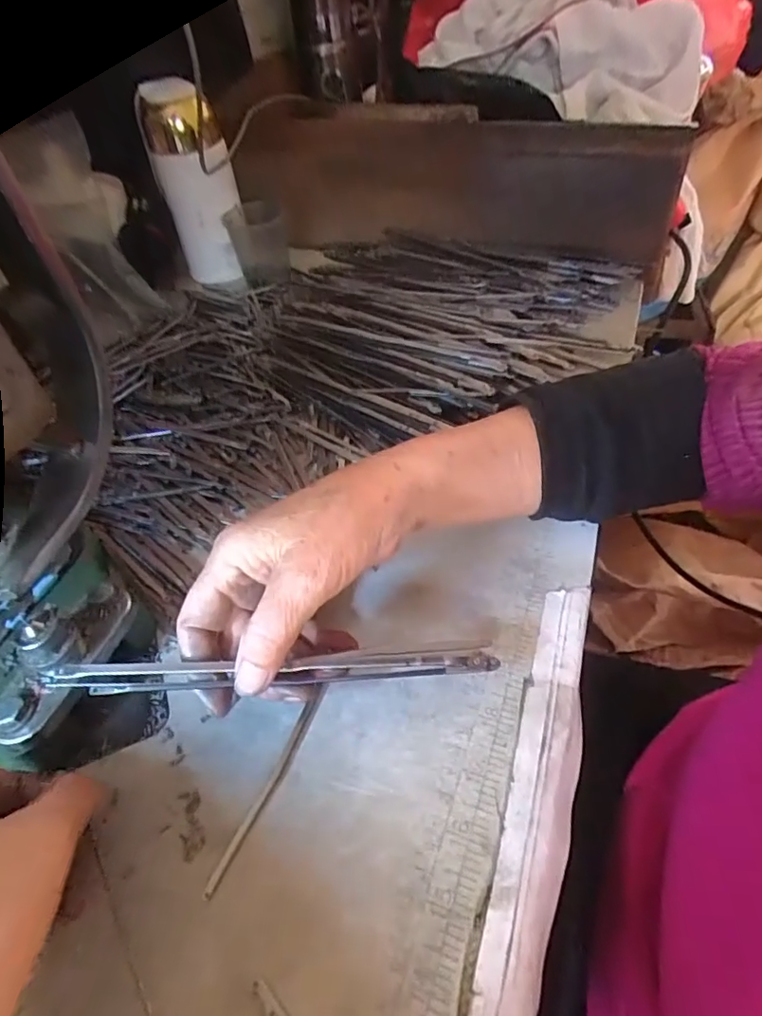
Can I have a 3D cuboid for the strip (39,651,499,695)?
[{"bbox_3d":[-0.043,0.072,0.244,0.193,0.006,0.011,1,50,-9],"label":"strip"}]

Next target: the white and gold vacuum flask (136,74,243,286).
[{"bbox_3d":[-0.164,-0.289,0.497,0.063,0.145,0.054,-18,48,-10],"label":"white and gold vacuum flask"}]

